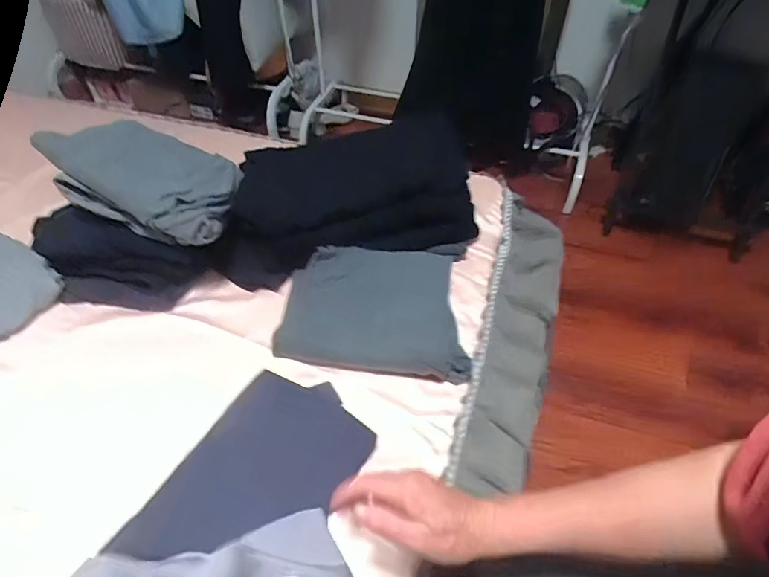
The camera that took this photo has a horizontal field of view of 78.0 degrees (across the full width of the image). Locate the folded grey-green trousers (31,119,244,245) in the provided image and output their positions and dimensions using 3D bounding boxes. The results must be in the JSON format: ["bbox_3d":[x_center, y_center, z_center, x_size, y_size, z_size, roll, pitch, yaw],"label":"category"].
[{"bbox_3d":[-0.330,-0.170,0.683,0.233,0.104,0.175,16,51,13],"label":"folded grey-green trousers"}]

